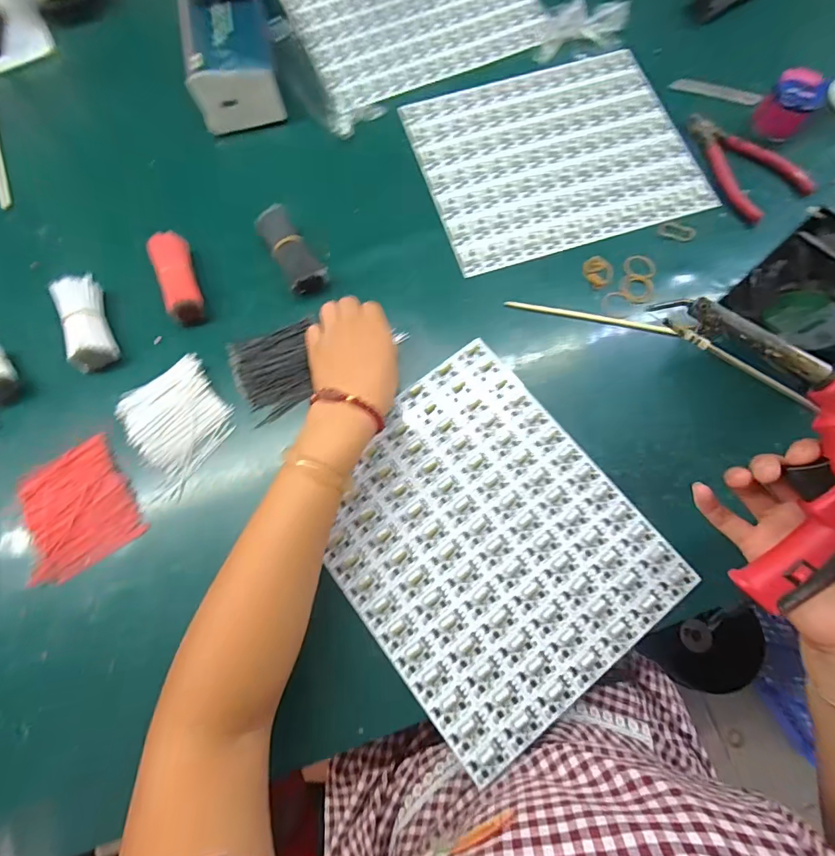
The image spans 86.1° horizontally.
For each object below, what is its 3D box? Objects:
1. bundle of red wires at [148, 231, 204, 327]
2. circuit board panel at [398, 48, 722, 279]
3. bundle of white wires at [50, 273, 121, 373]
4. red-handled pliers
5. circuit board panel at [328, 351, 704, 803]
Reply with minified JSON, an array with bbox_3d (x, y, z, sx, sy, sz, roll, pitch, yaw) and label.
[{"bbox_3d":[-0.246,-0.151,0.458,0.040,0.034,0.095,-18,75,-5],"label":"bundle of red wires"},{"bbox_3d":[0.154,-0.312,0.509,0.291,0.009,0.240,-16,75,-4],"label":"circuit board panel"},{"bbox_3d":[-0.326,-0.104,0.438,0.036,0.031,0.087,-17,75,-5],"label":"bundle of white wires"},{"bbox_3d":[0.358,-0.301,0.497,0.085,0.017,0.146,-29,76,-8],"label":"red-handled pliers"},{"bbox_3d":[0.055,0.092,0.392,0.242,0.008,0.283,-37,78,-9],"label":"circuit board panel"}]

